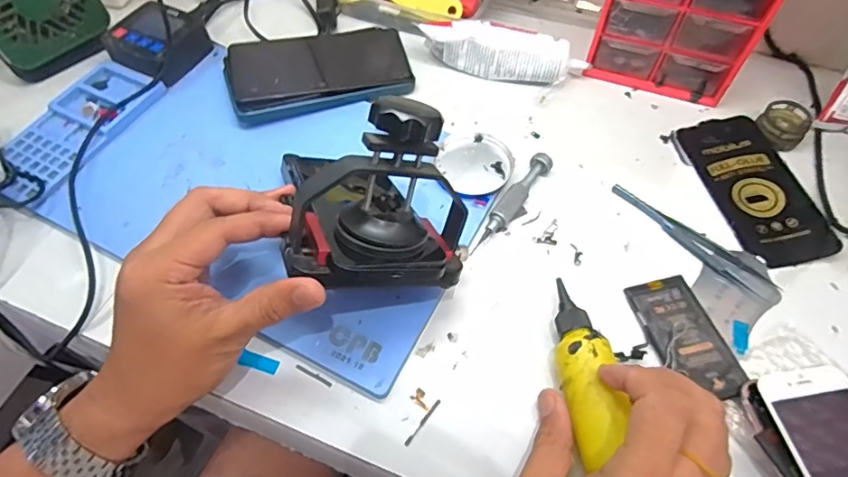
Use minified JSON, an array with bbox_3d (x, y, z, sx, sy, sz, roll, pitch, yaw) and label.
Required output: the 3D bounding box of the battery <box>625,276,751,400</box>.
[{"bbox_3d":[0.174,0.065,0.340,0.045,0.009,0.085,-13,58,-9],"label":"battery"}]

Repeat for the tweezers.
[{"bbox_3d":[0.199,-0.001,0.385,0.024,0.008,0.128,-39,65,-23],"label":"tweezers"}]

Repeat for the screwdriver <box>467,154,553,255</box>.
[{"bbox_3d":[0.069,-0.028,0.398,0.016,0.015,0.101,30,61,18],"label":"screwdriver"}]

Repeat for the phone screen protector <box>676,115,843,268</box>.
[{"bbox_3d":[0.266,-0.045,0.415,0.070,0.008,0.145,-7,57,-5],"label":"phone screen protector"}]

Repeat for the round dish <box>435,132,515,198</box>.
[{"bbox_3d":[0.040,-0.058,0.417,0.061,0.015,0.058,0,57,0],"label":"round dish"}]

